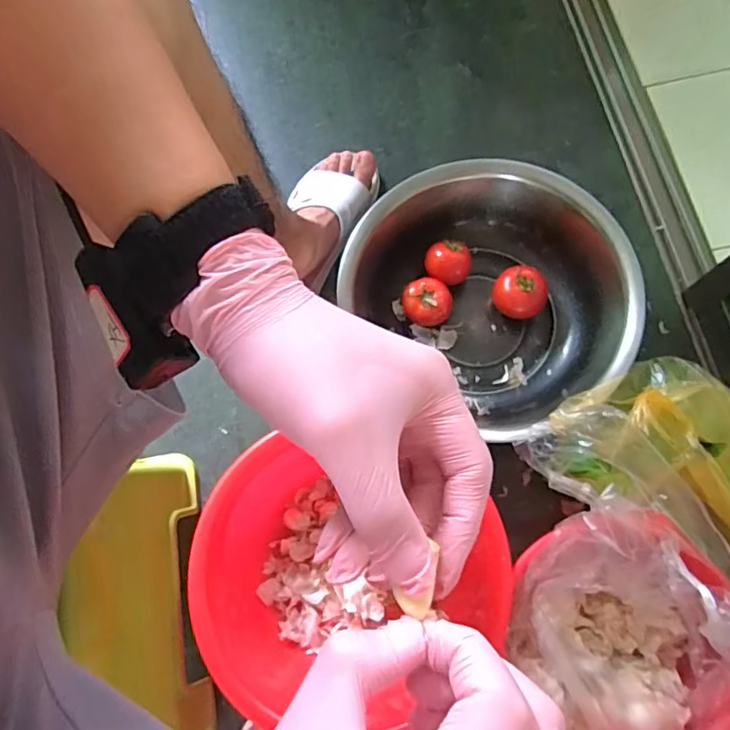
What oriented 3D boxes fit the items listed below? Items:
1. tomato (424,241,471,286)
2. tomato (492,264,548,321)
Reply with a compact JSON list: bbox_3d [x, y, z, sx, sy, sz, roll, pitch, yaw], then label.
[{"bbox_3d":[0.120,-0.146,0.799,0.064,0.052,0.051,19,77,8],"label":"tomato"},{"bbox_3d":[0.216,-0.098,0.777,0.072,0.060,0.061,12,76,7],"label":"tomato"}]

